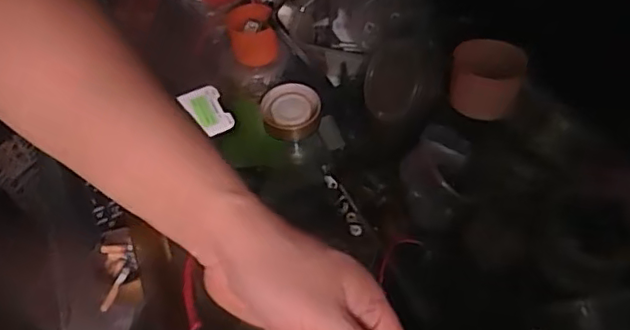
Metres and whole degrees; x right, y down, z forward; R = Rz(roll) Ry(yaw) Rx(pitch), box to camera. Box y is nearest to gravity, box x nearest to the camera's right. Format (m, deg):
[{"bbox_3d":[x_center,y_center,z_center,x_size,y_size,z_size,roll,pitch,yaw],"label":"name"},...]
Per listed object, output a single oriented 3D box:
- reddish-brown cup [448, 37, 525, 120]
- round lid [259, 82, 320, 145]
[{"bbox_3d":[0.155,-0.079,0.548,0.060,0.043,0.058,-2,54,2],"label":"reddish-brown cup"},{"bbox_3d":[-0.025,-0.056,0.641,0.061,0.021,0.066,-2,54,2],"label":"round lid"}]

